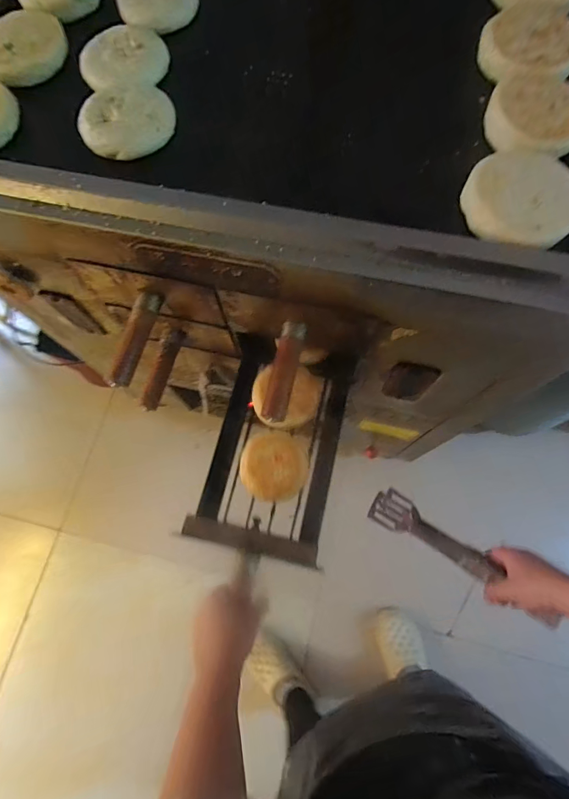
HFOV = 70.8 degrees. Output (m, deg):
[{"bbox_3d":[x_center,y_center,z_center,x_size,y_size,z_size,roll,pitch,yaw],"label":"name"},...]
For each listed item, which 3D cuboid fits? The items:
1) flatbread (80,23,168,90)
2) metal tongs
[{"bbox_3d":[-0.194,-0.413,0.484,0.103,0.014,0.112,-23,73,-5],"label":"flatbread"},{"bbox_3d":[0.238,0.213,0.557,0.252,0.046,0.057,31,75,33],"label":"metal tongs"}]

